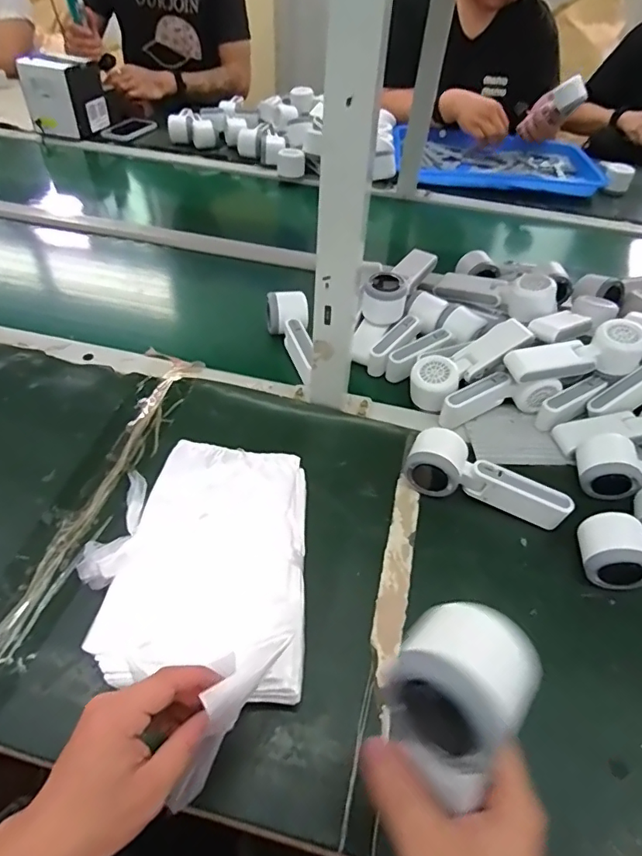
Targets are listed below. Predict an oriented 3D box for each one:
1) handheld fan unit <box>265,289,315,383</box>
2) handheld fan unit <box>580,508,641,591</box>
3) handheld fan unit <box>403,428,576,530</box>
[{"bbox_3d":[-0.034,-0.129,0.689,0.055,0.058,0.142,-16,71,-17],"label":"handheld fan unit"},{"bbox_3d":[0.333,0.128,0.481,0.164,0.052,0.058,11,49,7],"label":"handheld fan unit"},{"bbox_3d":[0.175,0.051,0.540,0.163,0.052,0.062,13,49,8],"label":"handheld fan unit"}]

